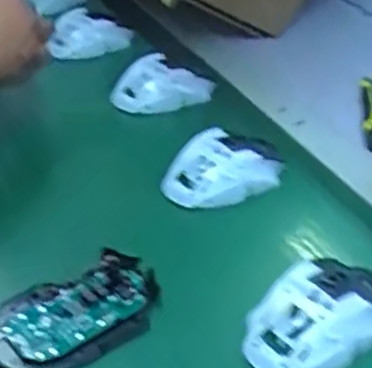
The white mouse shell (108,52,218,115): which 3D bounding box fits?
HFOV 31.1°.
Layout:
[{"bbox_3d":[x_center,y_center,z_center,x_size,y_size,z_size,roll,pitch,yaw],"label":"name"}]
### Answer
[{"bbox_3d":[-0.030,-0.105,0.695,0.107,0.033,0.064,-17,38,-24],"label":"white mouse shell"}]

